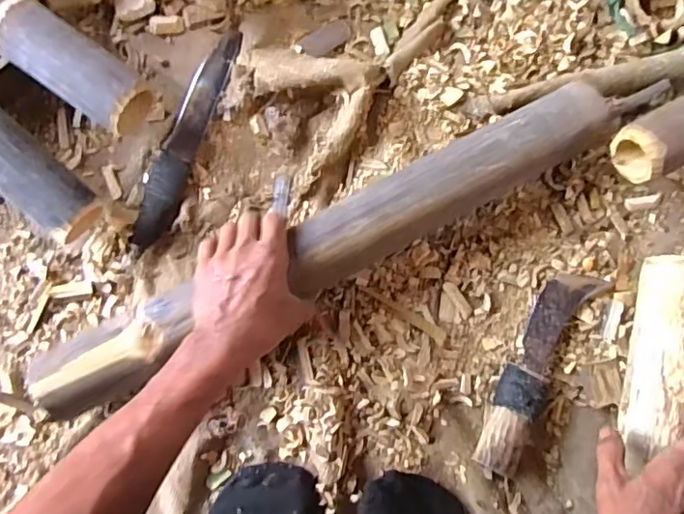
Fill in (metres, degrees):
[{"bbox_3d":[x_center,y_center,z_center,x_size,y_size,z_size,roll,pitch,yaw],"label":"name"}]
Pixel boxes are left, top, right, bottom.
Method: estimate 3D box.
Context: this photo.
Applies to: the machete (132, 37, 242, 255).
[{"bbox_3d":[-0.174,-0.132,0.620,0.041,0.018,0.255,20,88,-1],"label":"machete"}]

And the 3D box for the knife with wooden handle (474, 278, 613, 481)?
[{"bbox_3d":[0.216,0.121,0.611,0.063,0.046,0.233,27,88,-1],"label":"knife with wooden handle"}]

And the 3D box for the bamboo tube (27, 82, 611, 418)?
[{"bbox_3d":[-0.012,-0.012,0.574,0.604,0.074,0.073,-28,90,-5],"label":"bamboo tube"}]

